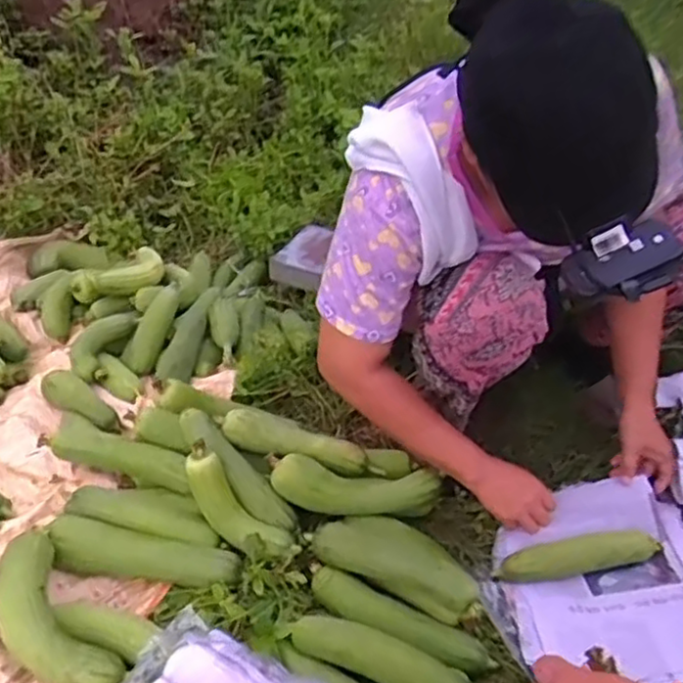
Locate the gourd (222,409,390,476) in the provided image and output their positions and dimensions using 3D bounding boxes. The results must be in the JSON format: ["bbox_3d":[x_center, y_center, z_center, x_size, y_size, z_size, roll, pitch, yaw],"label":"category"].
[{"bbox_3d":[-0.053,0.157,1.053,0.253,0.052,0.060,19,37,-8],"label":"gourd"}]

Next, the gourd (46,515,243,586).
[{"bbox_3d":[-0.265,0.287,0.934,0.258,0.055,0.056,6,38,10],"label":"gourd"}]

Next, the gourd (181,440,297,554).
[{"bbox_3d":[-0.150,0.225,0.960,0.188,0.060,0.052,46,50,2],"label":"gourd"}]

